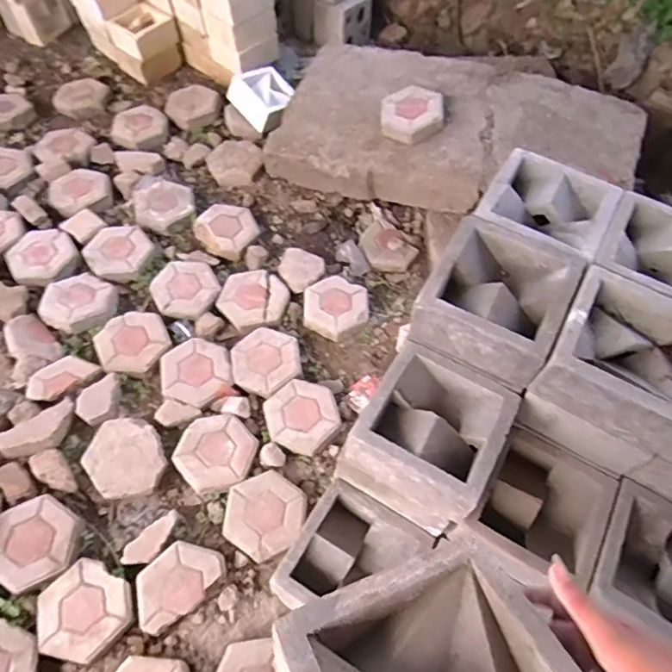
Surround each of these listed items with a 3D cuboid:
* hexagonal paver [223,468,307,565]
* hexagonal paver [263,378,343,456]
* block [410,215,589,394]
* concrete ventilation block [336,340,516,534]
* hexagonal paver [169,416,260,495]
[{"bbox_3d":[-0.184,0.444,1.346,0.203,0.050,0.200,31,61,16],"label":"hexagonal paver"},{"bbox_3d":[-0.093,0.219,1.495,0.212,0.047,0.221,-12,59,-10],"label":"hexagonal paver"},{"bbox_3d":[0.253,-0.060,0.846,0.201,0.114,0.200,26,60,13],"label":"block"},{"bbox_3d":[0.150,0.162,0.866,0.197,0.173,0.206,28,60,14],"label":"concrete ventilation block"},{"bbox_3d":[-0.325,0.311,1.438,0.209,0.039,0.213,-36,66,-23],"label":"hexagonal paver"}]

